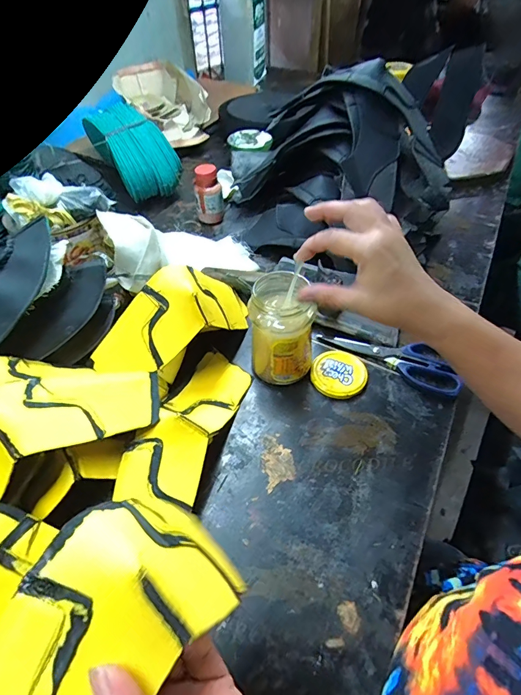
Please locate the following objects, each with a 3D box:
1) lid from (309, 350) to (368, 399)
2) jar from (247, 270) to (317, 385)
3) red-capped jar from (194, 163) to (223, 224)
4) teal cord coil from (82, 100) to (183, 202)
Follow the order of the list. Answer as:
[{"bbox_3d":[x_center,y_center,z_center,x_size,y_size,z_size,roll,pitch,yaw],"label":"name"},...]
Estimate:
[{"bbox_3d":[0.103,0.035,0.499,0.070,0.015,0.071,0,50,0],"label":"lid"},{"bbox_3d":[0.027,-0.023,0.465,0.074,0.137,0.077,0,50,0],"label":"jar"},{"bbox_3d":[-0.099,-0.289,0.723,0.049,0.100,0.047,0,50,0],"label":"red-capped jar"},{"bbox_3d":[-0.276,-0.427,0.809,0.117,0.091,0.270,-27,55,-20],"label":"teal cord coil"}]

